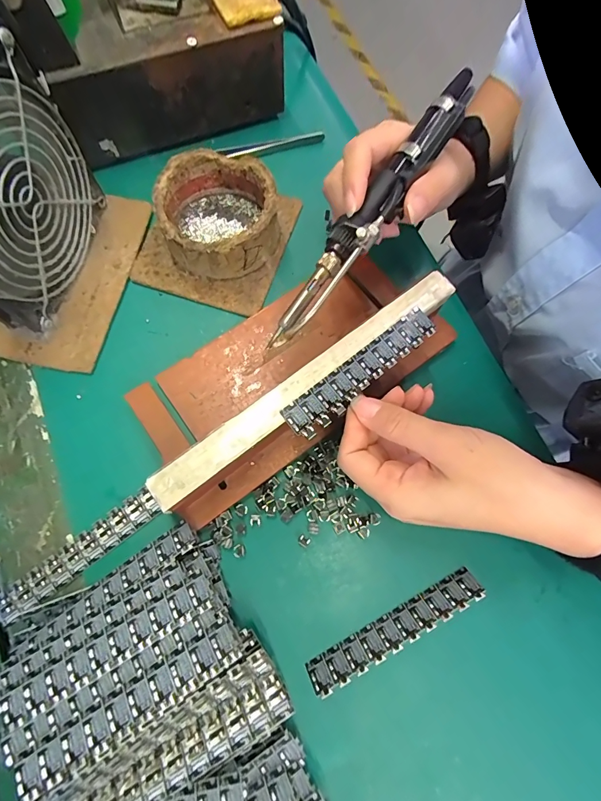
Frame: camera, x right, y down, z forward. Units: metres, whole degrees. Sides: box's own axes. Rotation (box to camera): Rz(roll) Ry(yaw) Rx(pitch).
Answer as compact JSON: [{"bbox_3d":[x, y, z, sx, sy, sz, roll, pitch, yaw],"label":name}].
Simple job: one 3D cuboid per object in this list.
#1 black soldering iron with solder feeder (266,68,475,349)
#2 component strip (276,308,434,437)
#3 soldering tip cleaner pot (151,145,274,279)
[{"bbox_3d":[0.047,-0.117,0.227,0.026,0.020,0.204,35,83,8],"label":"black soldering iron with solder feeder"},{"bbox_3d":[0.037,-0.018,0.234,0.108,0.004,0.022,-38,78,-12],"label":"component strip"},{"bbox_3d":[-0.058,-0.132,0.282,0.079,0.040,0.082,0,74,-1],"label":"soldering tip cleaner pot"}]

